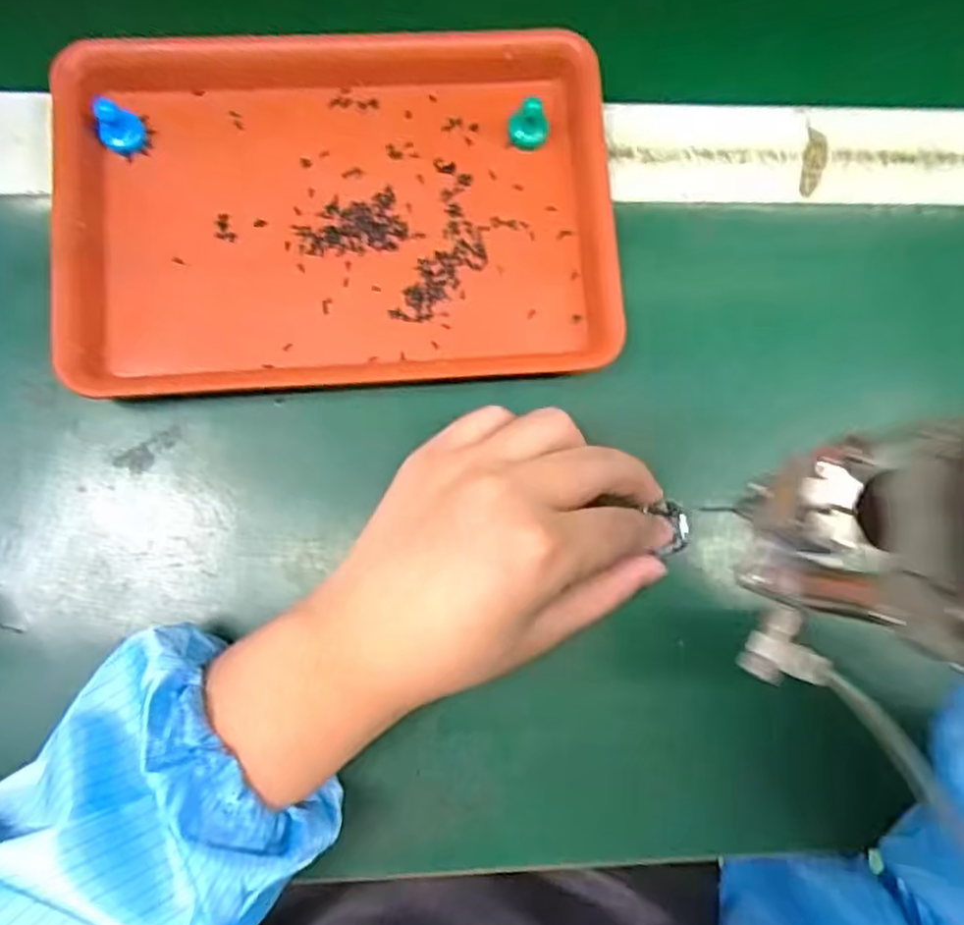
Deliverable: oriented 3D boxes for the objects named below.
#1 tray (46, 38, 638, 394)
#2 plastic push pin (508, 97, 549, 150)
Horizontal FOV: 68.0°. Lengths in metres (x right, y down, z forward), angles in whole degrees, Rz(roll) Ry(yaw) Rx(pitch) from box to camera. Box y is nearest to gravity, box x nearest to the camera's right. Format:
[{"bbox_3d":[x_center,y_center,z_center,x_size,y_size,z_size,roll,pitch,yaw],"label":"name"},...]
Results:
[{"bbox_3d":[-0.063,-0.117,0.318,0.235,0.019,0.163,-5,85,-5],"label":"tray"},{"bbox_3d":[0.022,-0.155,0.327,0.018,0.018,0.014,6,84,-4],"label":"plastic push pin"}]

